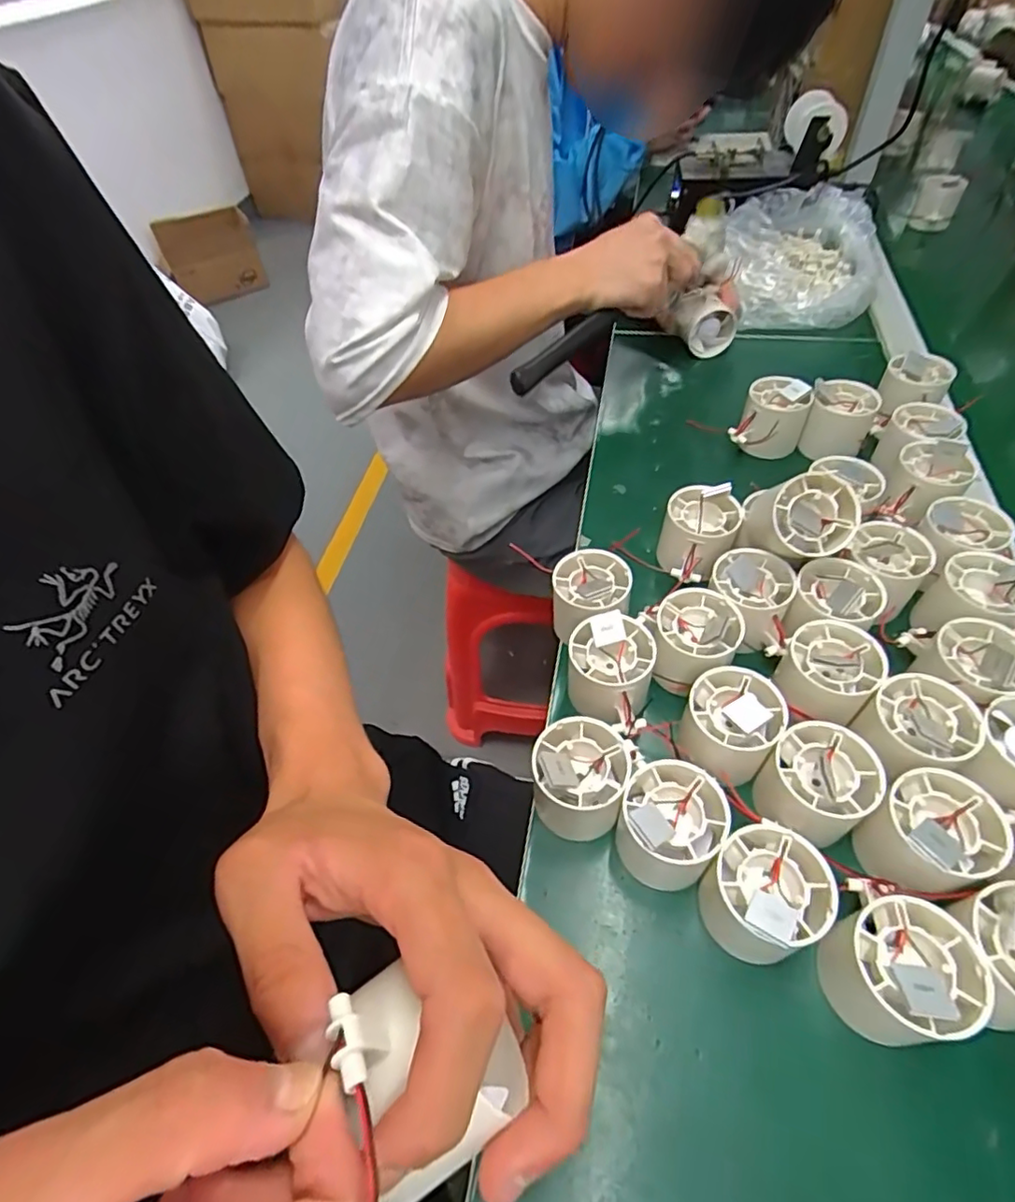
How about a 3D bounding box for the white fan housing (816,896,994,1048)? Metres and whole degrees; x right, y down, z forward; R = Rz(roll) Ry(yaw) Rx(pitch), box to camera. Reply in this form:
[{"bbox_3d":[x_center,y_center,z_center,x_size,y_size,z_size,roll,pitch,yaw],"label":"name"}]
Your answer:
[{"bbox_3d":[0.183,0.173,0.278,0.054,0.052,0.051,-3,51,4],"label":"white fan housing"}]

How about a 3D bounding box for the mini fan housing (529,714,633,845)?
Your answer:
[{"bbox_3d":[0.042,0.104,0.347,0.053,0.054,0.057,2,51,8],"label":"mini fan housing"}]

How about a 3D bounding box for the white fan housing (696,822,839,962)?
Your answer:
[{"bbox_3d":[0.130,0.149,0.303,0.054,0.054,0.051,-3,51,4],"label":"white fan housing"}]

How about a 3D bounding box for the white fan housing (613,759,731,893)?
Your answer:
[{"bbox_3d":[0.089,0.124,0.329,0.051,0.053,0.052,-3,51,4],"label":"white fan housing"}]

